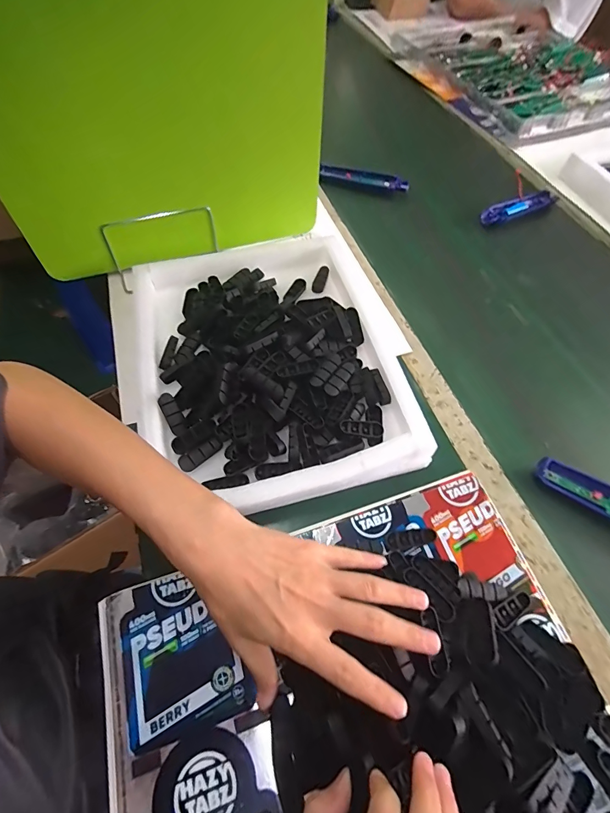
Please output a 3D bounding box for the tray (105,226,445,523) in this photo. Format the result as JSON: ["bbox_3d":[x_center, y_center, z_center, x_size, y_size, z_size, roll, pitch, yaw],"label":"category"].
[{"bbox_3d":[-0.060,-0.065,0.451,0.308,0.047,0.371,-15,60,-10],"label":"tray"}]

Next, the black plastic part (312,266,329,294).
[{"bbox_3d":[0.023,-0.179,0.530,0.015,0.006,0.046,14,60,7],"label":"black plastic part"}]

